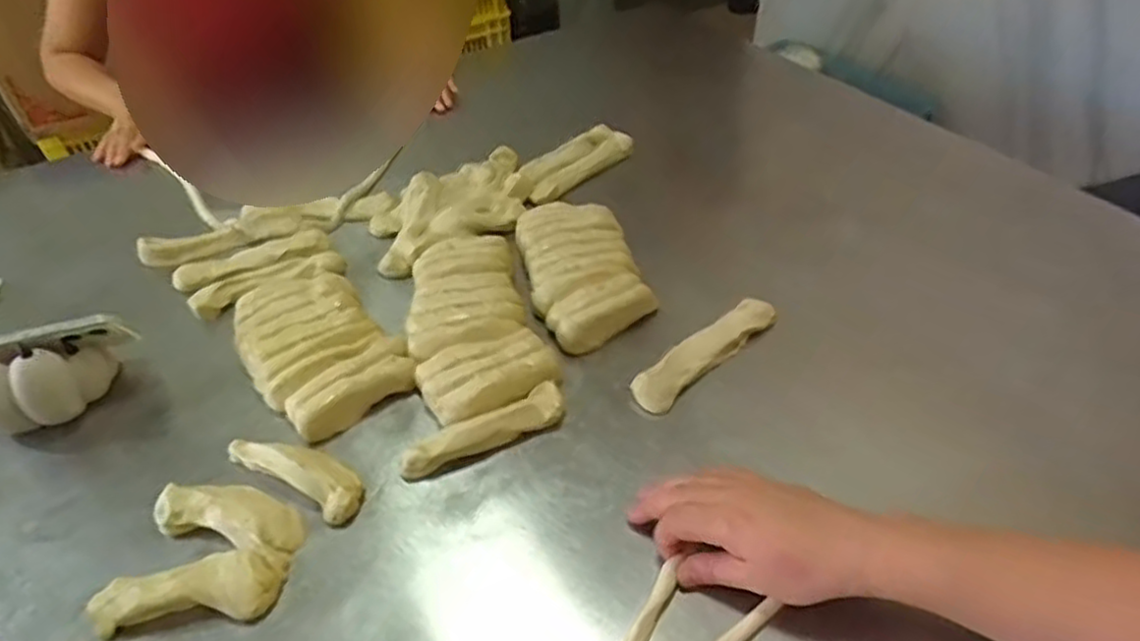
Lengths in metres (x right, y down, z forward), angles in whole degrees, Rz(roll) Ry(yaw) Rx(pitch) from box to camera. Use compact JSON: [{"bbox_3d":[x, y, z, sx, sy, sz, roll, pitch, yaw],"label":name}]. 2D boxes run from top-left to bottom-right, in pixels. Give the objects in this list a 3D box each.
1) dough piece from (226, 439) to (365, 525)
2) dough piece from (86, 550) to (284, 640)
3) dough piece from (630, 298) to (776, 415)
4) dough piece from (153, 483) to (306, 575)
[{"bbox_3d":[-0.234,0.124,0.614,0.142,0.023,0.043,21,49,25],"label":"dough piece"},{"bbox_3d":[-0.284,0.200,0.532,0.129,0.030,0.044,-7,44,-2],"label":"dough piece"},{"bbox_3d":[0.134,0.028,0.707,0.176,0.019,0.041,-34,51,-27],"label":"dough piece"},{"bbox_3d":[-0.271,0.159,0.580,0.127,0.023,0.050,12,46,17],"label":"dough piece"}]

